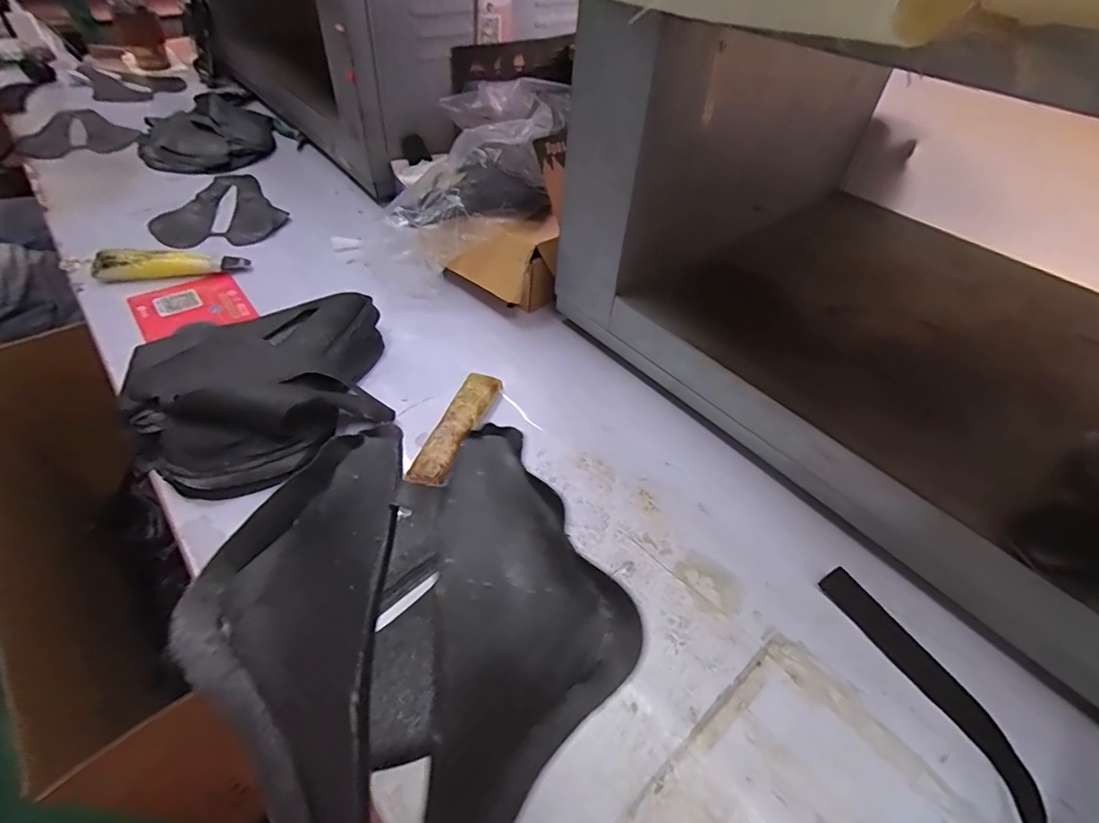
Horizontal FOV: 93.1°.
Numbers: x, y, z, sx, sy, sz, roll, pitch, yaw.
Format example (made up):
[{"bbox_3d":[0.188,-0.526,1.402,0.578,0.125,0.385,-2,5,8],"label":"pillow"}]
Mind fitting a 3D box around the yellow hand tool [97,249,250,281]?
[{"bbox_3d":[-0.482,-0.190,0.663,0.166,0.031,0.023,-10,48,-15],"label":"yellow hand tool"}]

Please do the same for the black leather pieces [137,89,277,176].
[{"bbox_3d":[-0.590,-0.483,0.898,0.211,0.049,0.248,-22,52,-25],"label":"black leather pieces"}]

